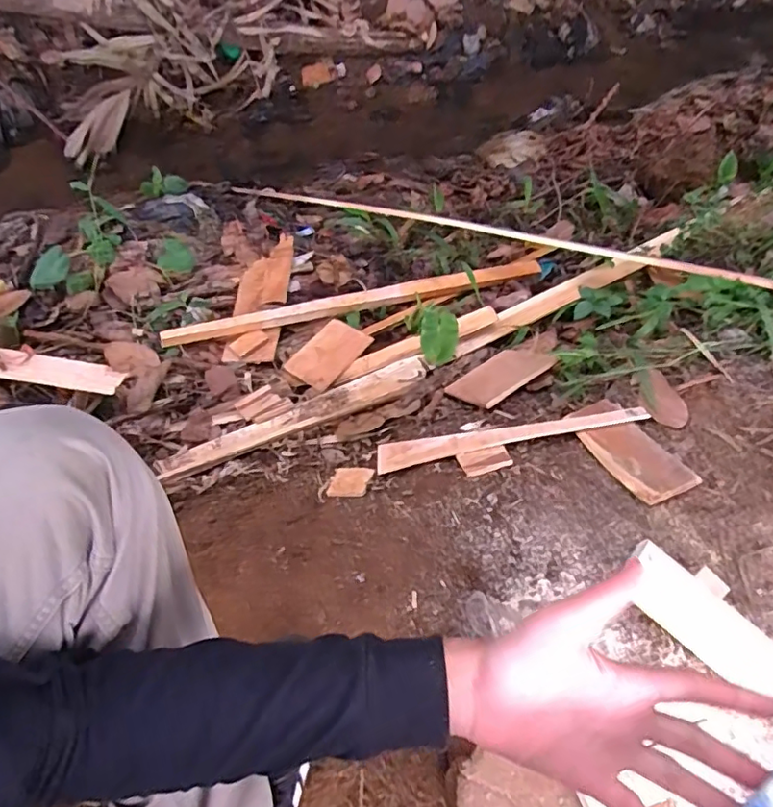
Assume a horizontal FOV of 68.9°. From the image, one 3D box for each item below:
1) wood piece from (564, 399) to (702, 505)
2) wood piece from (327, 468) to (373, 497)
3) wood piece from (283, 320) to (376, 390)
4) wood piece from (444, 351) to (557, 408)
[{"bbox_3d":[0.340,0.063,0.801,0.086,0.013,0.189,-22,42,-8],"label":"wood piece"},{"bbox_3d":[-0.054,0.116,0.840,0.066,0.005,0.059,-7,36,21],"label":"wood piece"},{"bbox_3d":[-0.112,-0.096,1.090,0.108,0.006,0.149,34,70,22],"label":"wood piece"},{"bbox_3d":[0.196,-0.049,0.970,0.175,0.011,0.107,-32,34,-28],"label":"wood piece"}]

